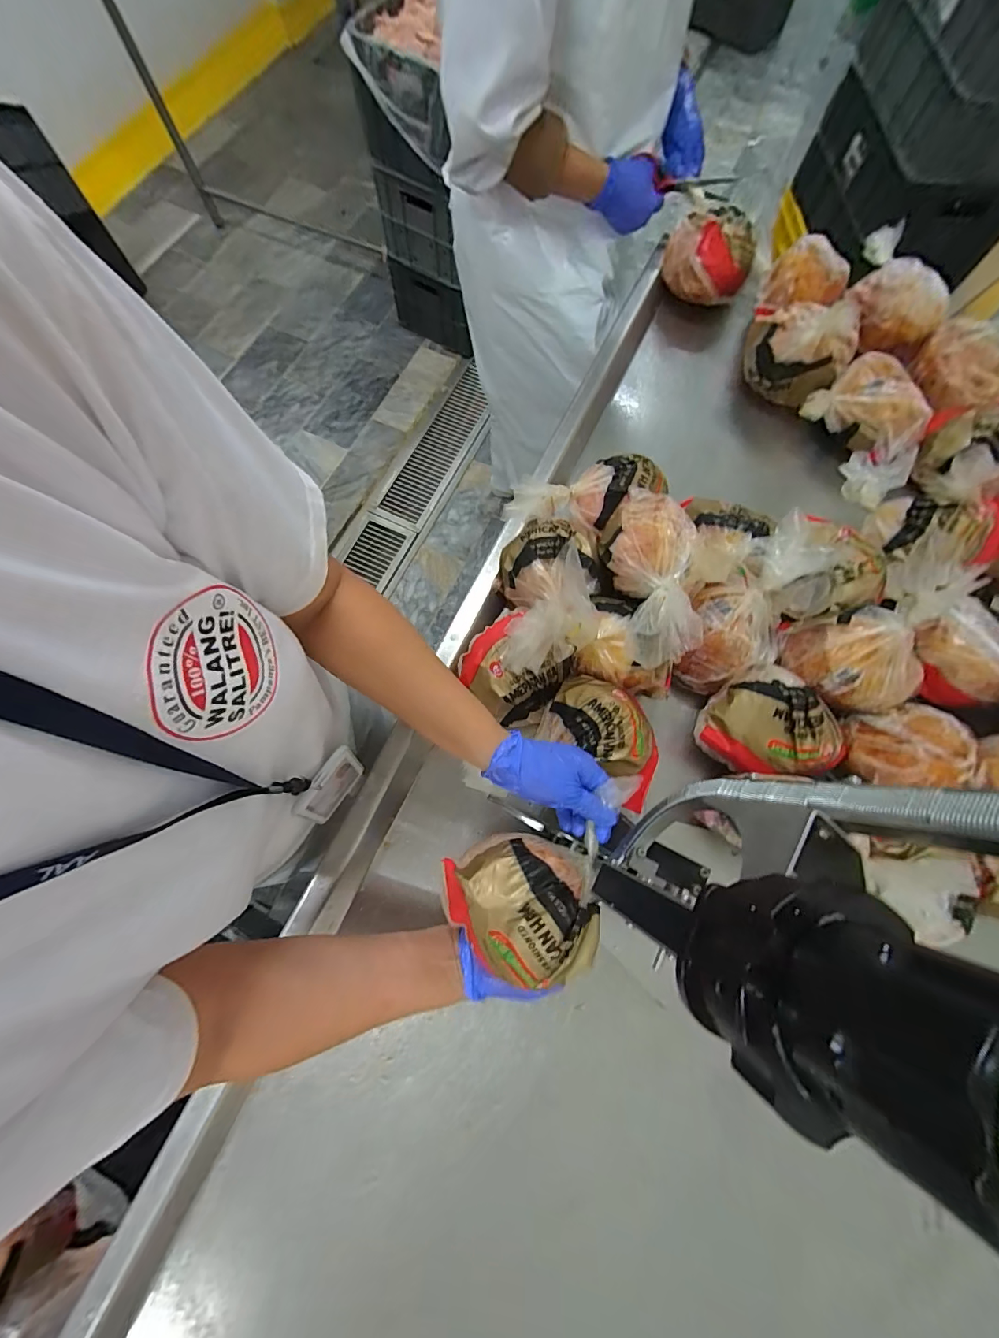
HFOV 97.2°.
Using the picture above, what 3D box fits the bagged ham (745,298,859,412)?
[{"bbox_3d":[0.425,-0.462,0.622,0.137,0.117,0.099,23,75,6],"label":"bagged ham"}]

